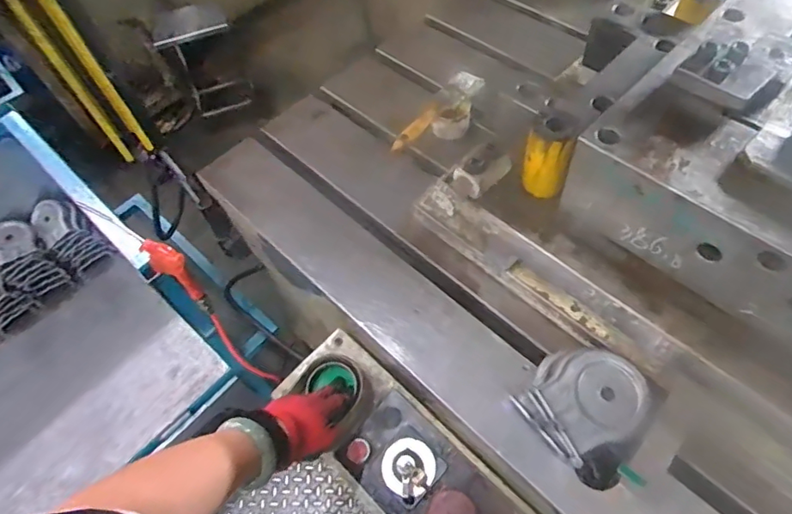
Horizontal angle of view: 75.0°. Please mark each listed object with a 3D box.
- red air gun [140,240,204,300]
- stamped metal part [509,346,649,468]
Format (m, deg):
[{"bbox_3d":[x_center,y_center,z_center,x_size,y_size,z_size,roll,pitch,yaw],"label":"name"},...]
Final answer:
[{"bbox_3d":[-0.369,0.023,0.857,0.045,0.154,0.031,-3,57,3],"label":"red air gun"},{"bbox_3d":[0.218,0.163,0.599,0.127,0.057,0.118,-37,61,-18],"label":"stamped metal part"}]

